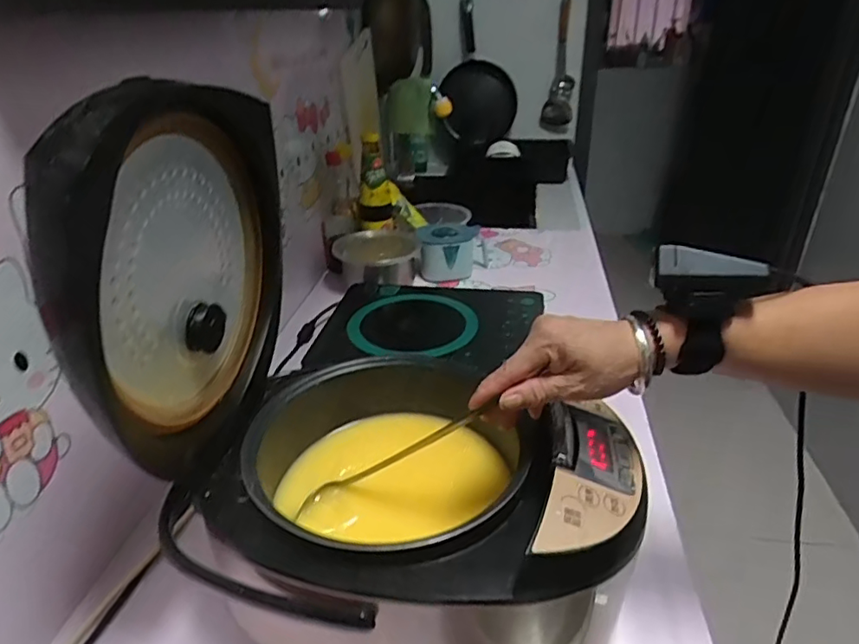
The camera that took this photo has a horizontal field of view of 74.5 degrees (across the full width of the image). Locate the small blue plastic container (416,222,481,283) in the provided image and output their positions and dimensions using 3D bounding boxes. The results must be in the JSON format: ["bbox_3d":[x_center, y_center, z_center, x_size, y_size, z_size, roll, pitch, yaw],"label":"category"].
[{"bbox_3d":[0.040,-0.146,1.131,0.125,0.088,0.125,-3,29,-2],"label":"small blue plastic container"}]

